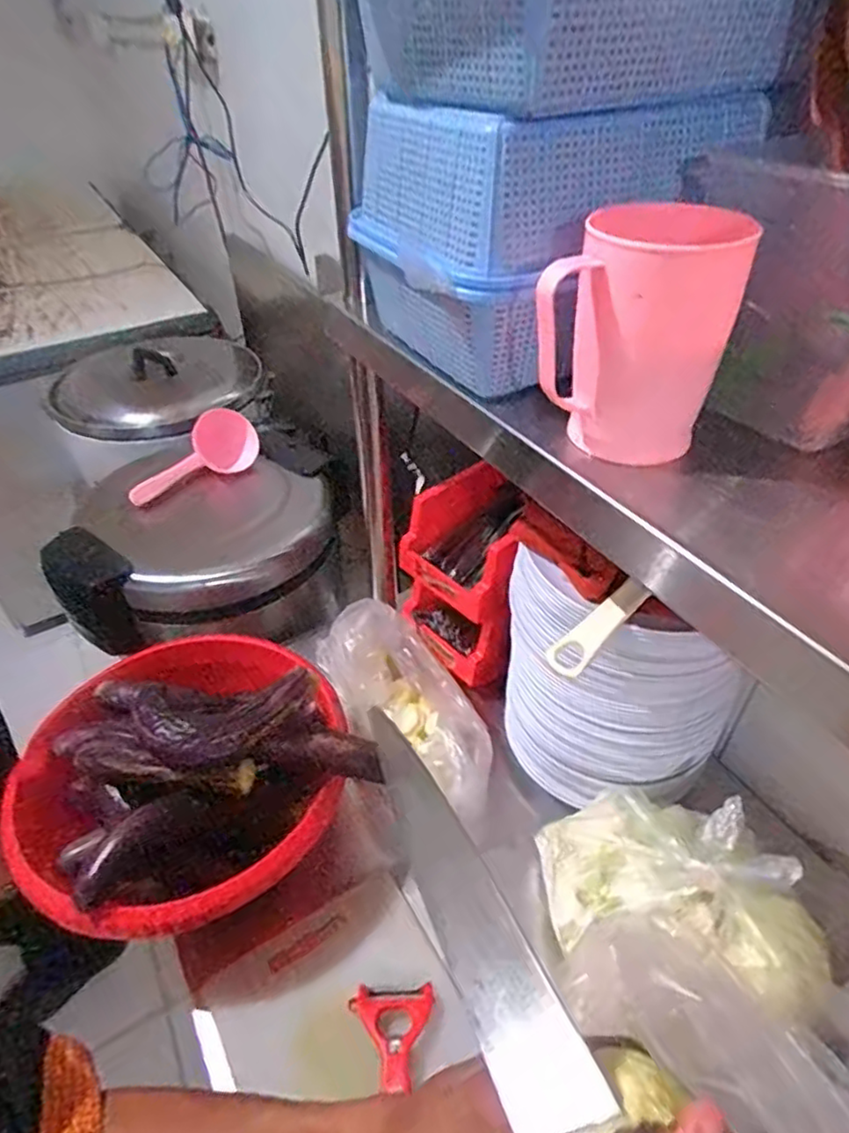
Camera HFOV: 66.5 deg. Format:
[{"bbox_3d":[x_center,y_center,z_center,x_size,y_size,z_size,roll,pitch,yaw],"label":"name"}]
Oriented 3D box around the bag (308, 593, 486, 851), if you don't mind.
[{"bbox_3d":[-0.011,0.156,0.765,0.081,0.089,0.276,-26,47,-26],"label":"bag"}]

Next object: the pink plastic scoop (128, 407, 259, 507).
[{"bbox_3d":[-0.362,-0.163,1.016,0.210,0.091,0.052,-37,50,-13],"label":"pink plastic scoop"}]

